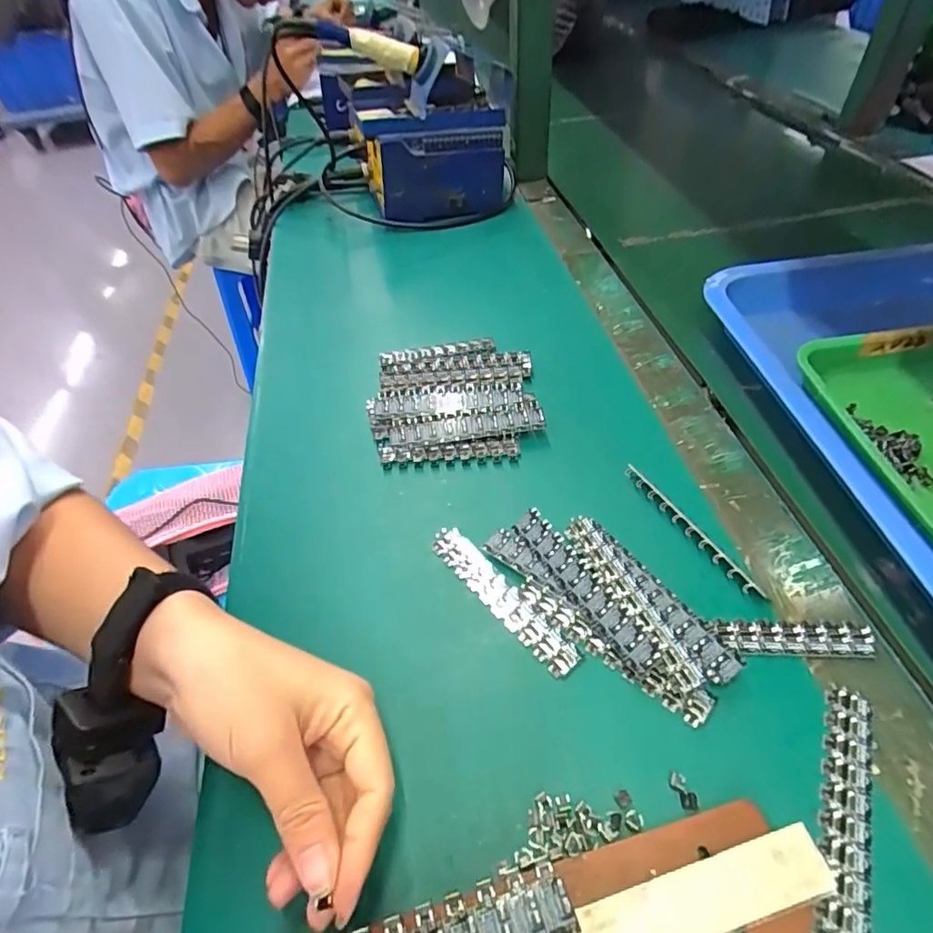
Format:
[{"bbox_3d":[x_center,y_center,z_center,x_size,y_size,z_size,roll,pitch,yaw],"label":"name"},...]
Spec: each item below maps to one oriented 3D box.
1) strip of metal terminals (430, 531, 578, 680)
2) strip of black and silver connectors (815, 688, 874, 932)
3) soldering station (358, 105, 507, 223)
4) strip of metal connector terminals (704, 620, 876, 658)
[{"bbox_3d":[0.020,0.074,0.311,0.018,0.009,0.106,-33,52,-23],"label":"strip of metal terminals"},{"bbox_3d":[0.162,0.147,0.233,0.019,0.004,0.108,17,51,20],"label":"strip of black and silver connectors"},{"bbox_3d":[-0.037,-0.356,0.641,0.161,0.106,0.111,-10,48,-4],"label":"soldering station"},{"bbox_3d":[0.168,0.089,0.284,0.080,0.008,0.017,0,47,5],"label":"strip of metal connector terminals"}]

